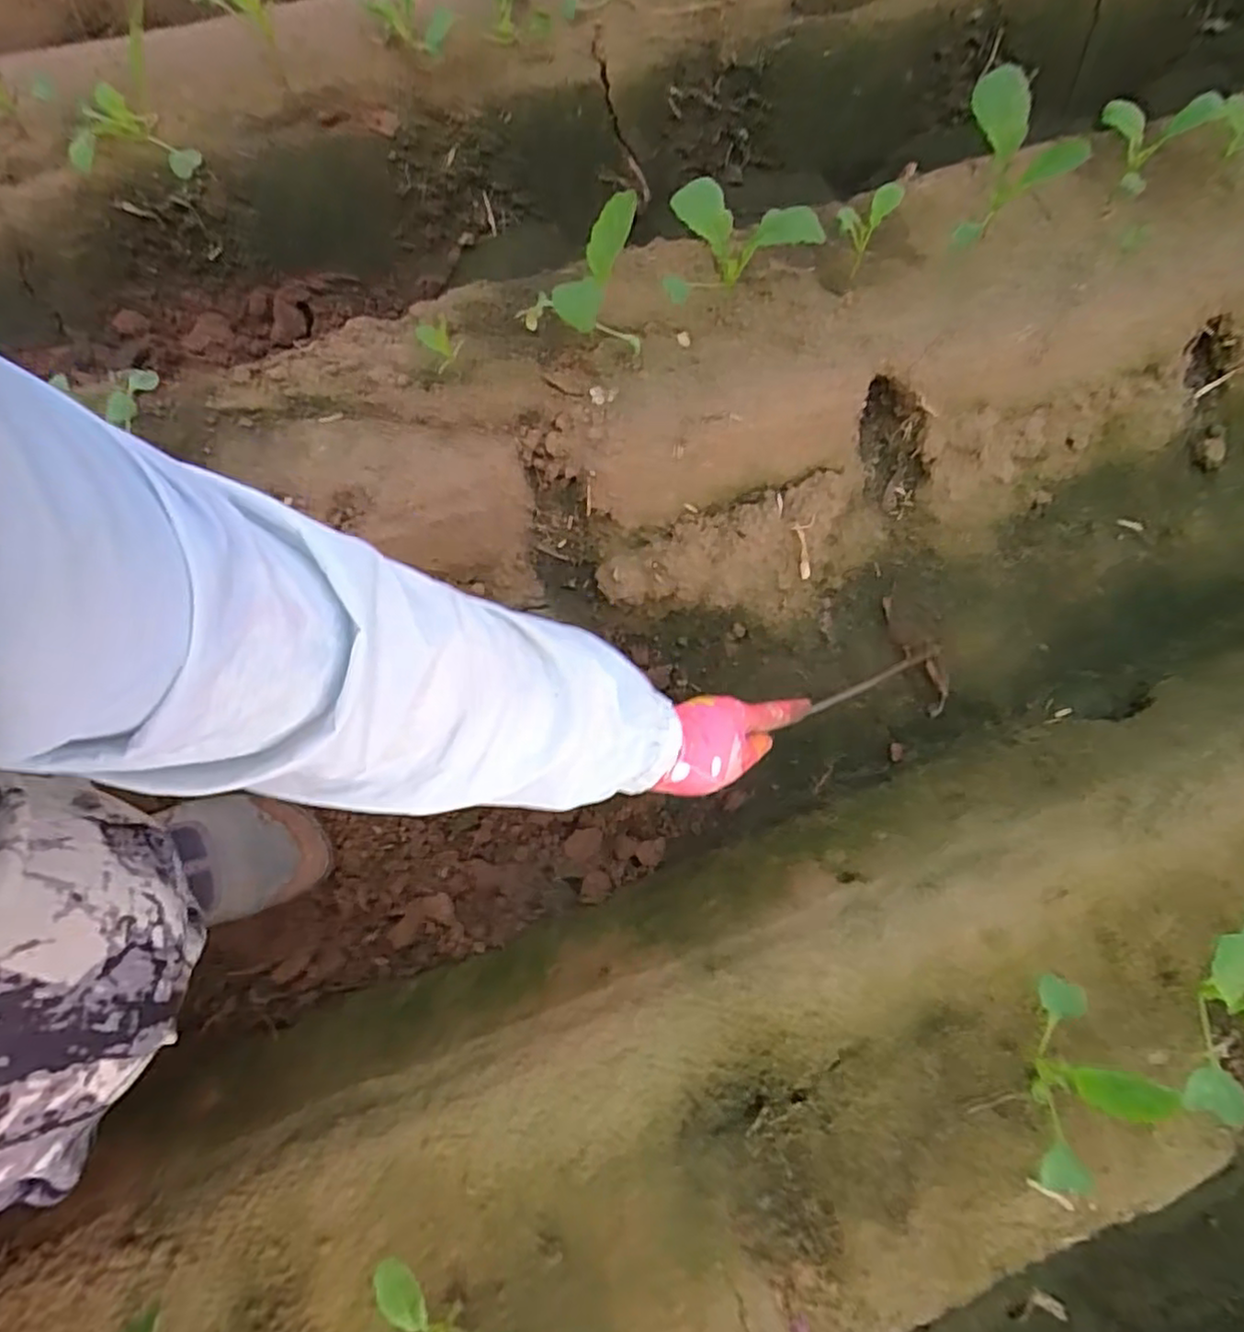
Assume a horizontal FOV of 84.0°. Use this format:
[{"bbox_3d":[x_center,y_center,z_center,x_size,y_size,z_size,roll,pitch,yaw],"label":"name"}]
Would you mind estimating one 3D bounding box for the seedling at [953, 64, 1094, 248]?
[{"bbox_3d":[0.334,-0.434,0.593,0.091,0.105,0.083,-15,75,-6],"label":"seedling"}]

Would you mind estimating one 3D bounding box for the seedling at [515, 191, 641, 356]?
[{"bbox_3d":[-0.034,-0.295,0.545,0.093,0.113,0.075,-6,74,-3],"label":"seedling"}]

